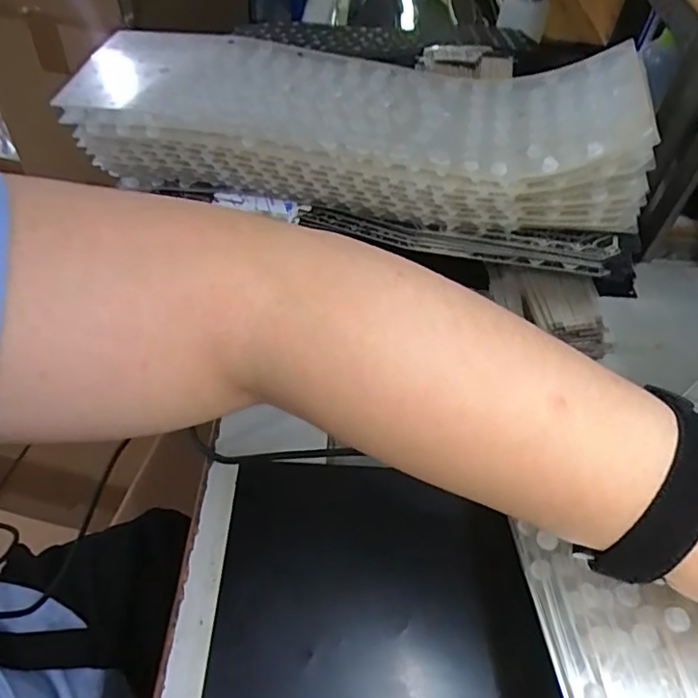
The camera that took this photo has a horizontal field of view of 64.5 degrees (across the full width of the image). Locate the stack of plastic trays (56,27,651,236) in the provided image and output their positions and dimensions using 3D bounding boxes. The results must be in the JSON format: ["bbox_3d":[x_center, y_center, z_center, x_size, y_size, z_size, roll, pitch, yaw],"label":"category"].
[{"bbox_3d":[0.001,-0.170,0.411,0.403,0.092,0.128,8,51,0],"label":"stack of plastic trays"}]

